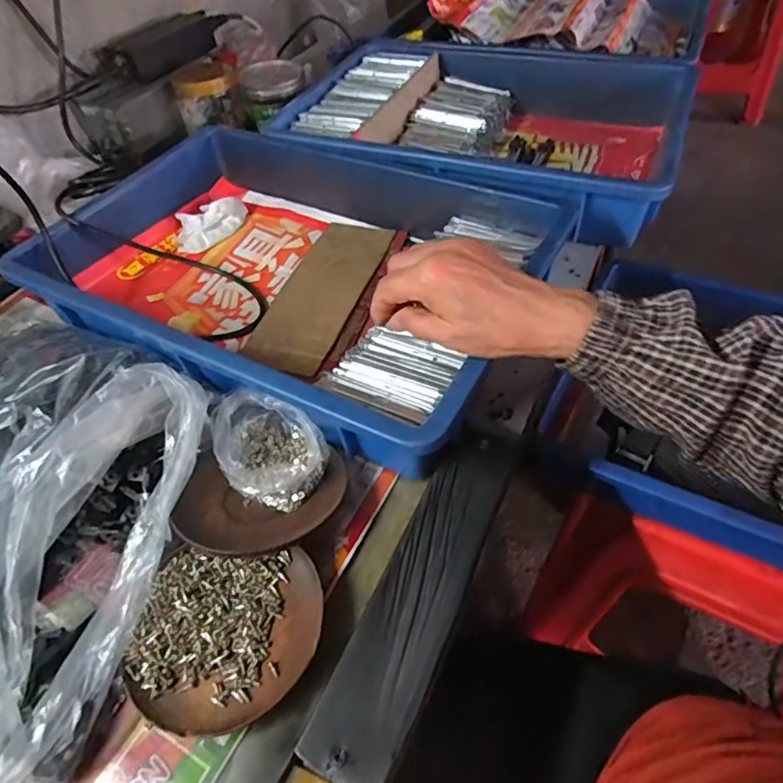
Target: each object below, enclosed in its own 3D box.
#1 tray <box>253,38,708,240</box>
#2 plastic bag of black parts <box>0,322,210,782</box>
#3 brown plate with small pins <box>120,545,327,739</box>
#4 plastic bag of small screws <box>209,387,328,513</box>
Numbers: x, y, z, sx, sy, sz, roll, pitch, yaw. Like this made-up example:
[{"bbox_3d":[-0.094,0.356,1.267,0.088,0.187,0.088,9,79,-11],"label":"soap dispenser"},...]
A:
[{"bbox_3d":[0.108,-0.317,0.648,0.446,0.088,0.340,18,54,20],"label":"tray"},{"bbox_3d":[-0.250,0.063,0.355,0.286,0.061,0.238,24,59,21],"label":"plastic bag of black parts"},{"bbox_3d":[-0.095,0.140,0.308,0.105,0.013,0.096,-2,53,3],"label":"brown plate with small pins"},{"bbox_3d":[-0.083,0.040,0.368,0.071,0.039,0.088,-17,52,-8],"label":"plastic bag of small screws"}]

